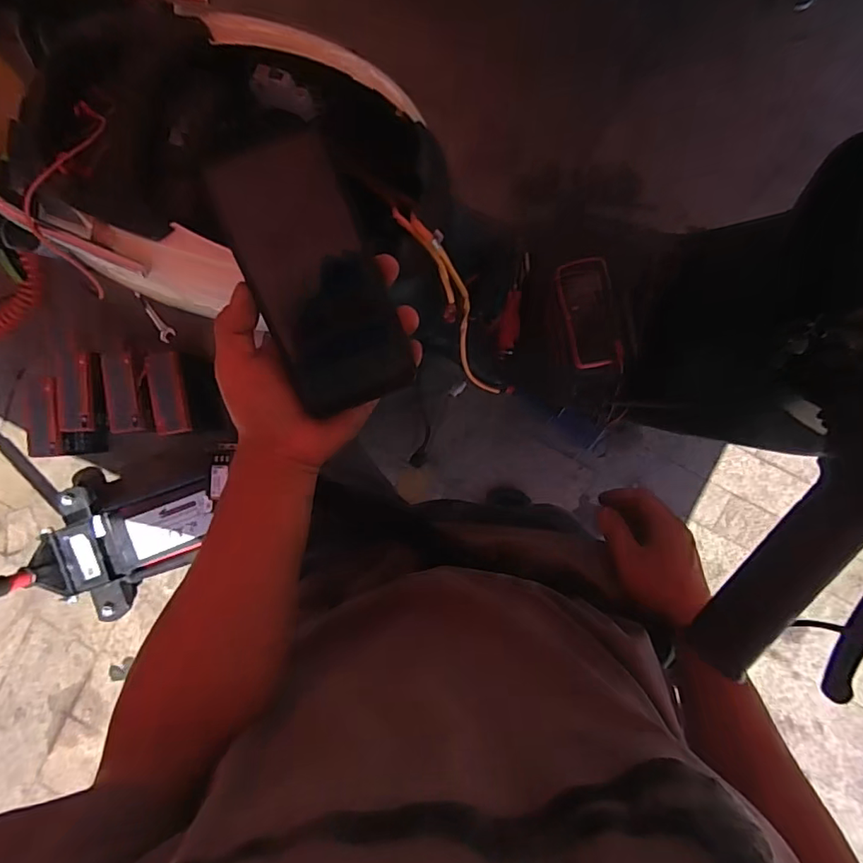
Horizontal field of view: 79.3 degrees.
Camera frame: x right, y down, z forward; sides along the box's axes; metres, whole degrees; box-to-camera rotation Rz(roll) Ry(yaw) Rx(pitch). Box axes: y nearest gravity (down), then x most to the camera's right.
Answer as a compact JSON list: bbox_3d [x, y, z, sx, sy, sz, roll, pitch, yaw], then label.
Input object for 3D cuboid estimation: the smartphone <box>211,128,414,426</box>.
[{"bbox_3d":[-0.071,-0.090,0.320,0.074,0.013,0.156,-20,111,5],"label":"smartphone"}]

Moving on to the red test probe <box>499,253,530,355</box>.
[{"bbox_3d":[0.150,-0.230,0.949,0.034,0.017,0.177,9,91,4],"label":"red test probe"}]

